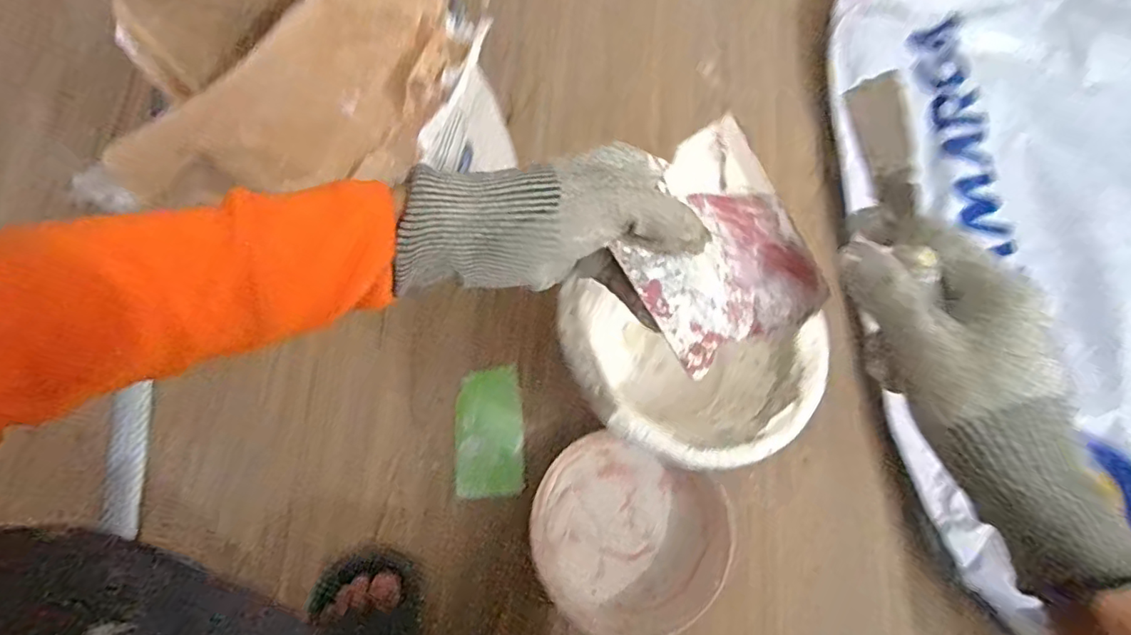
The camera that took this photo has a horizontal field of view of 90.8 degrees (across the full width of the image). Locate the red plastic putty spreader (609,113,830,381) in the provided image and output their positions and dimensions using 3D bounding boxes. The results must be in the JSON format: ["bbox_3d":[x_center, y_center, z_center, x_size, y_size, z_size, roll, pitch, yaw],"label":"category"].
[{"bbox_3d":[0.087,-0.038,0.321,0.105,0.005,0.122,-33,96,-11],"label":"red plastic putty spreader"}]

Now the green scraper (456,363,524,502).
[{"bbox_3d":[-0.092,0.138,0.676,0.078,0.011,0.148,-3,81,-6],"label":"green scraper"}]

